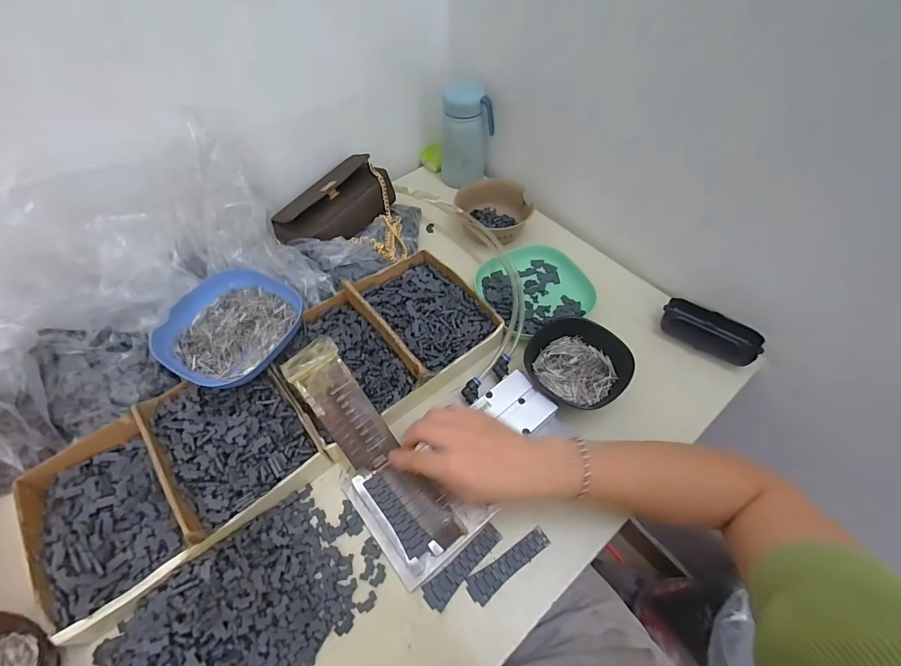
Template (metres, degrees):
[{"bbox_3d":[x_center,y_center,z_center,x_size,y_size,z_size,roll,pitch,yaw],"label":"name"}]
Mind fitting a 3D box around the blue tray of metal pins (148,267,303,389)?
[{"bbox_3d":[-0.248,-0.009,0.462,0.126,0.034,0.142,24,59,17],"label":"blue tray of metal pins"}]

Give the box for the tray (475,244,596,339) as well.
[{"bbox_3d":[0.111,-0.061,0.553,0.129,0.031,0.141,-27,58,-16],"label":"tray"}]

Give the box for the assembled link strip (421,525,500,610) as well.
[{"bbox_3d":[0.013,0.215,0.377,0.085,0.004,0.023,-35,61,-21],"label":"assembled link strip"}]

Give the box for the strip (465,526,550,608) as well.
[{"bbox_3d":[0.053,0.212,0.377,0.085,0.006,0.024,-32,60,-20],"label":"strip"}]

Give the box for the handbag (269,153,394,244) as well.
[{"bbox_3d":[-0.160,-0.179,0.570,0.175,0.064,0.086,-34,61,-20],"label":"handbag"}]

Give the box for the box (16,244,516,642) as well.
[{"bbox_3d":[-0.174,0.069,0.449,0.489,0.051,0.185,-33,60,-20],"label":"box"}]

